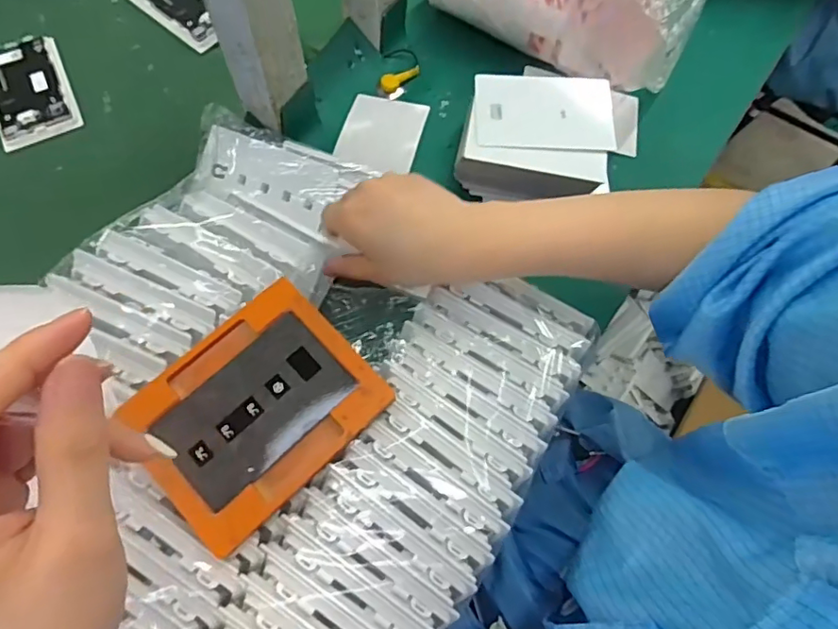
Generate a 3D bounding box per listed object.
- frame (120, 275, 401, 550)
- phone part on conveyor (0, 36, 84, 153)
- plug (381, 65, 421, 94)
[{"bbox_3d":[-0.097,0.054,0.330,0.130,0.013,0.108,-42,77,-16],"label":"frame"},{"bbox_3d":[-0.339,-0.195,0.479,0.066,0.014,0.098,-23,72,-11],"label":"phone part on conveyor"},{"bbox_3d":[-0.016,-0.209,0.485,0.038,0.008,0.013,-29,74,-13],"label":"plug"}]

